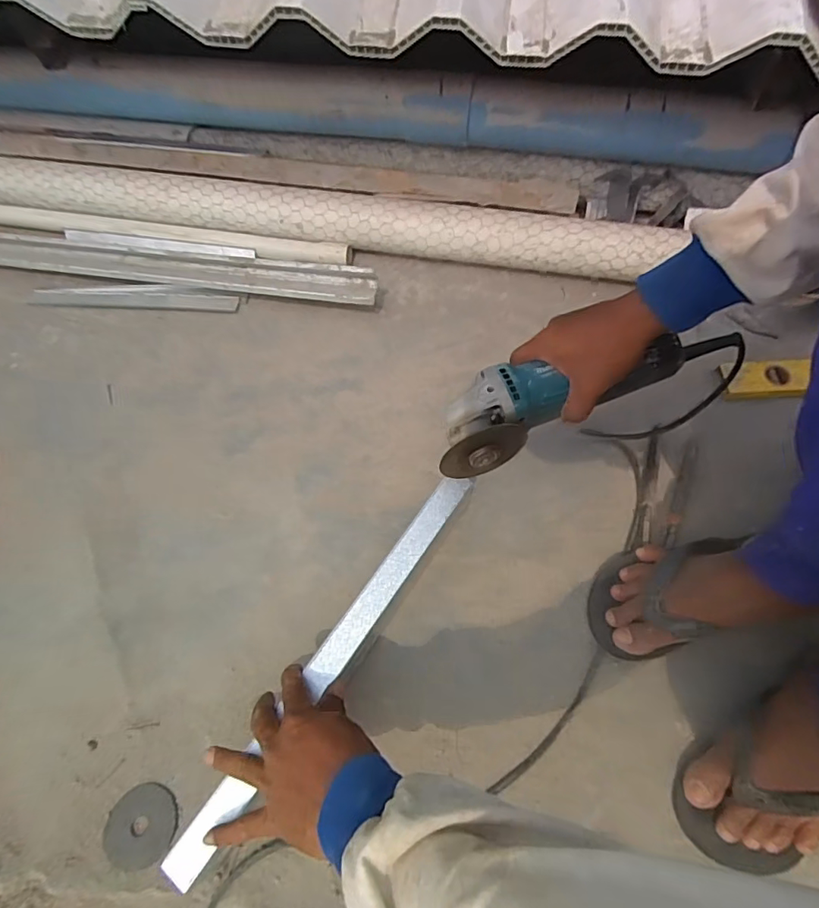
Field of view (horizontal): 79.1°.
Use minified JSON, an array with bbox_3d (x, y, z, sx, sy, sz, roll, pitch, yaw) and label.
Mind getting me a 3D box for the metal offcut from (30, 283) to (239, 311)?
[{"bbox_3d":[-0.422,-0.240,0.758,0.320,0.008,0.039,2,82,4],"label":"metal offcut"}]

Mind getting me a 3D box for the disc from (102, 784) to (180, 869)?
[{"bbox_3d":[-0.252,0.348,0.465,0.069,0.004,0.063,-5,53,6],"label":"disc"}]

